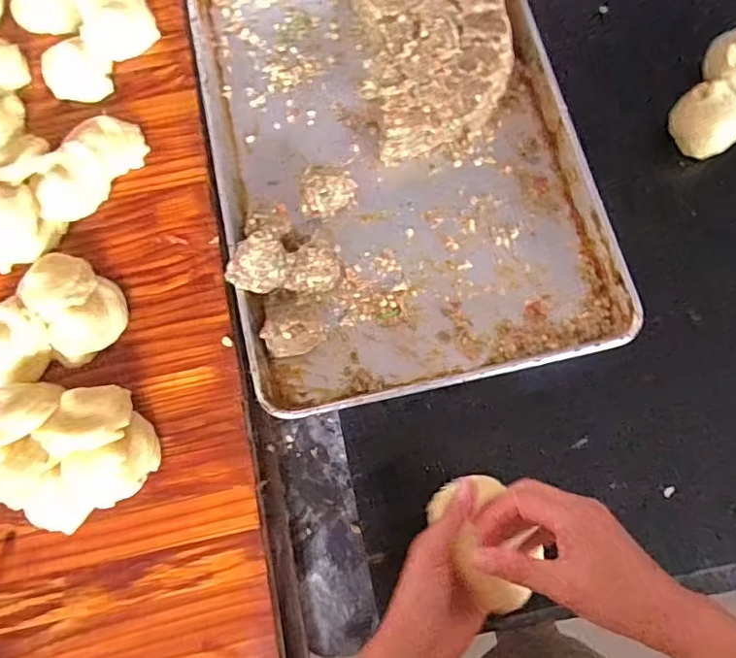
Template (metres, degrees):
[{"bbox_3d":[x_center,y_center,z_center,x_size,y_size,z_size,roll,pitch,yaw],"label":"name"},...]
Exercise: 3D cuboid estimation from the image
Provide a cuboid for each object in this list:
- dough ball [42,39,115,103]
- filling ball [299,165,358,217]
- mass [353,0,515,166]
[{"bbox_3d":[-0.338,-0.299,0.631,0.071,0.033,0.067,0,75,2],"label":"dough ball"},{"bbox_3d":[-0.048,-0.161,0.625,0.069,0.047,0.057,-27,76,-5],"label":"filling ball"},{"bbox_3d":[0.072,-0.362,0.667,0.177,0.063,0.296,-9,75,0],"label":"mass"}]

